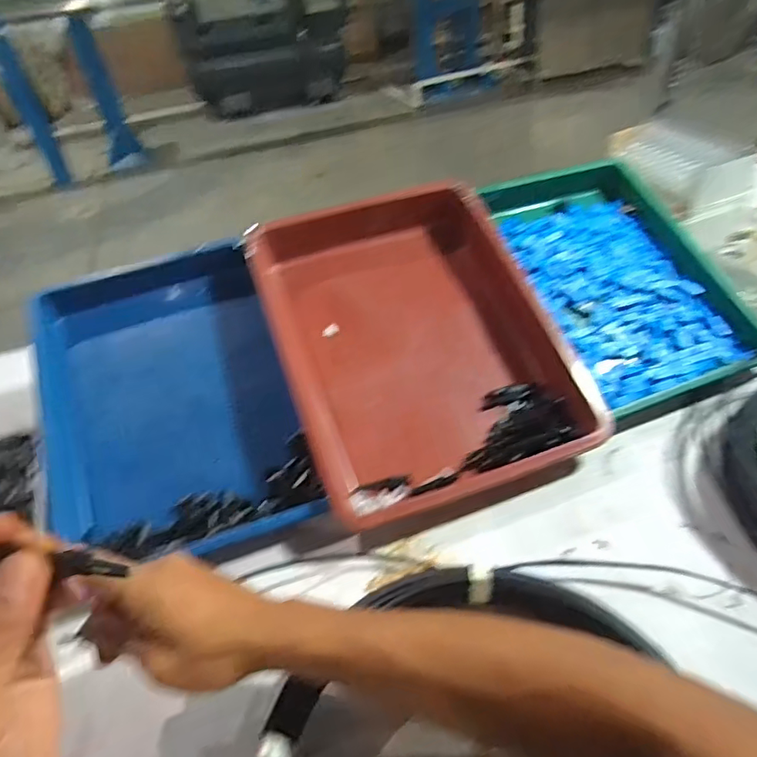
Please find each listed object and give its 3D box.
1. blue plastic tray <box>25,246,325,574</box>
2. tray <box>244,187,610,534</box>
[{"bbox_3d":[-0.204,0.014,0.524,0.228,0.056,0.326,-17,68,-14],"label":"blue plastic tray"},{"bbox_3d":[0.025,-0.058,0.581,0.267,0.084,0.397,-19,68,-8],"label":"tray"}]

